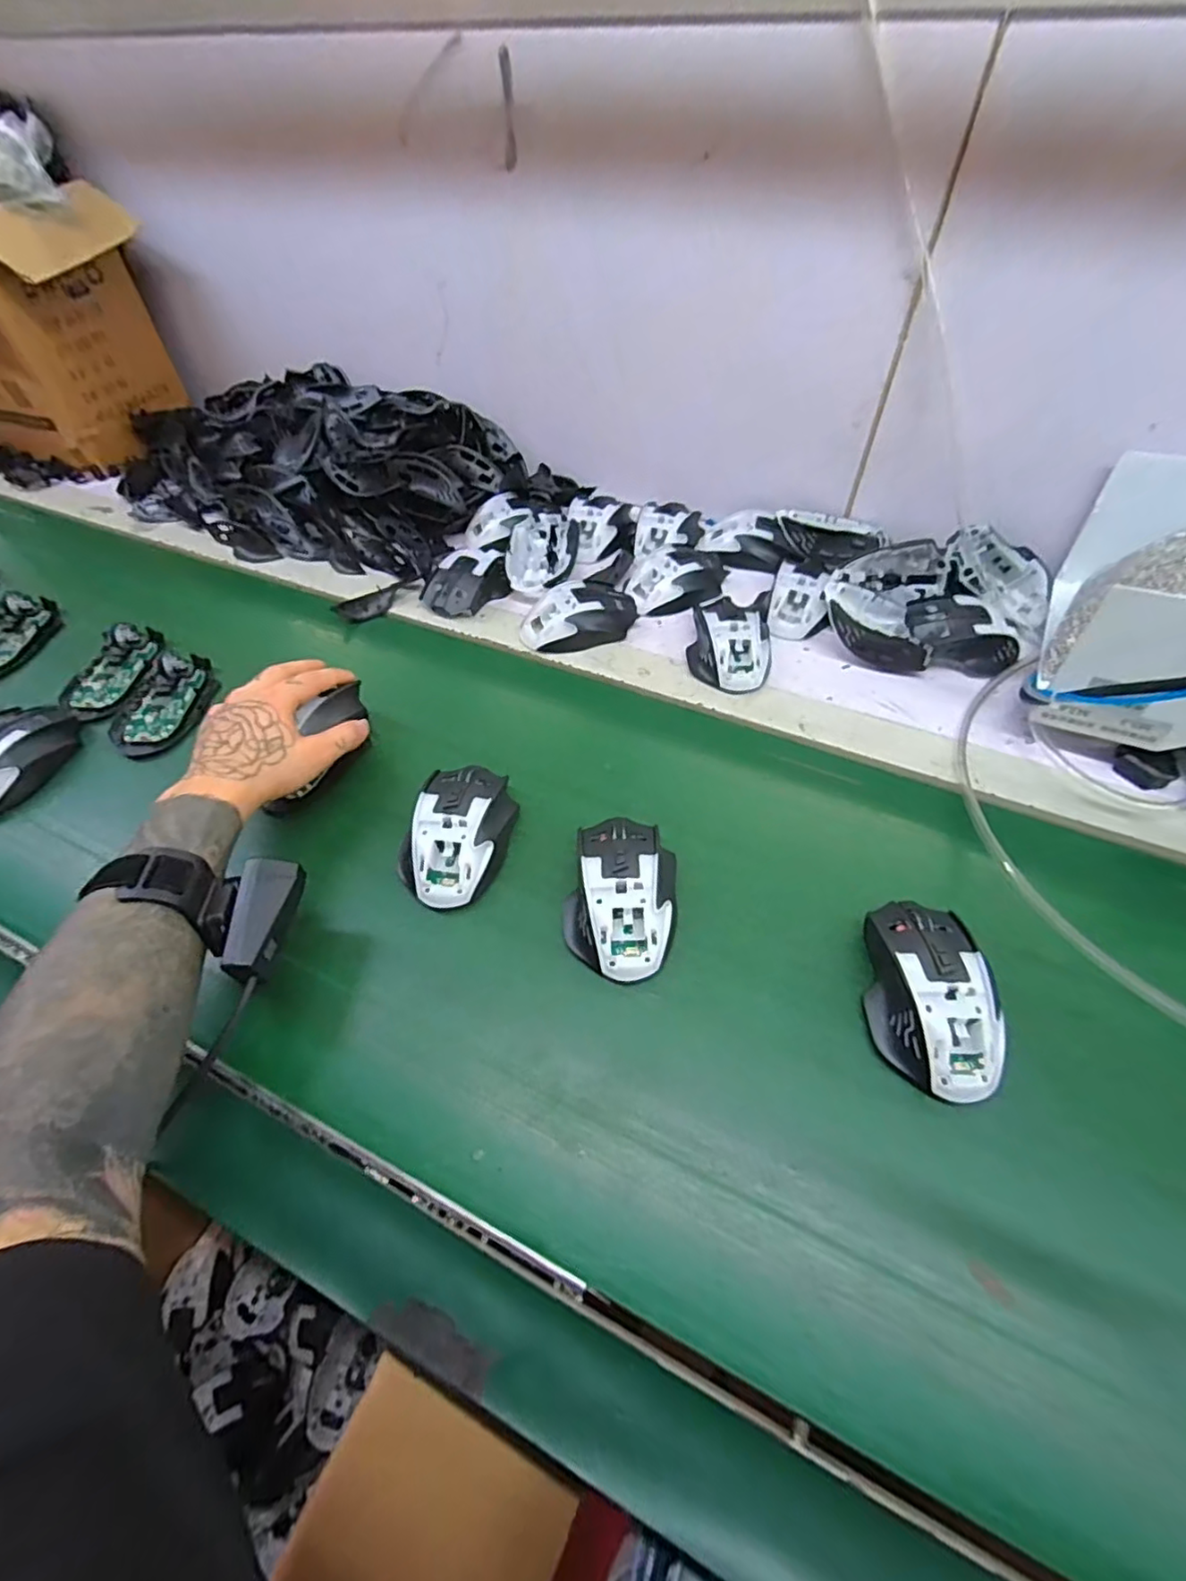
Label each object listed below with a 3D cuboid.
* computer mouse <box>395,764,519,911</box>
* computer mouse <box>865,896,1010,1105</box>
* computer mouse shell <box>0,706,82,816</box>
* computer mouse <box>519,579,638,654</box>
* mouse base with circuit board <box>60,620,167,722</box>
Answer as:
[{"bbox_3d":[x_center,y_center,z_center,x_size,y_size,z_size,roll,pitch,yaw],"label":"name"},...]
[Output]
[{"bbox_3d":[-0.100,0.030,0.459,0.069,0.037,0.113,7,54,7],"label":"computer mouse"},{"bbox_3d":[0.207,0.122,0.379,0.075,0.040,0.117,1,54,3],"label":"computer mouse"},{"bbox_3d":[-0.488,-0.028,0.517,0.059,0.041,0.114,6,54,7],"label":"computer mouse shell"},{"bbox_3d":[-0.014,-0.173,0.603,0.112,0.030,0.072,-17,55,-10],"label":"computer mouse"},{"bbox_3d":[-0.450,-0.114,0.587,0.058,0.023,0.116,10,55,10],"label":"mouse base with circuit board"}]

